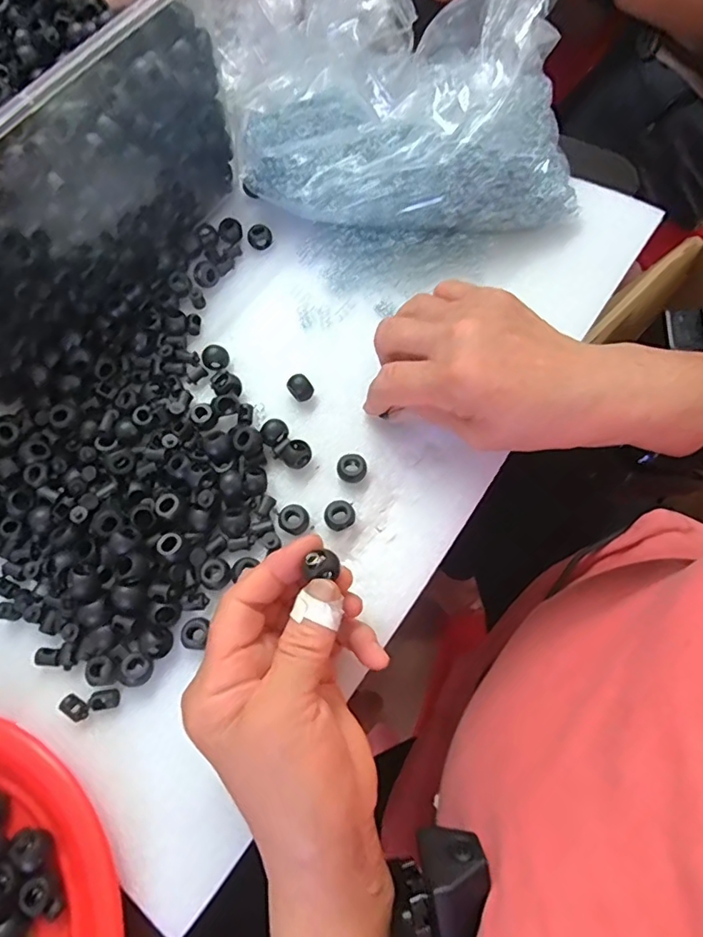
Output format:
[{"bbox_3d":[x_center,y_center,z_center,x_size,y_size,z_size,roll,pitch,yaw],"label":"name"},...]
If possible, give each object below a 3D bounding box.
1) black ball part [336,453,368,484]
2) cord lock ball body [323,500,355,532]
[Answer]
[{"bbox_3d":[0.001,0.001,0.325,0.017,0.014,0.016,0,71,1],"label":"black ball part"},{"bbox_3d":[-0.007,0.028,0.316,0.017,0.012,0.016,0,71,1],"label":"cord lock ball body"}]

